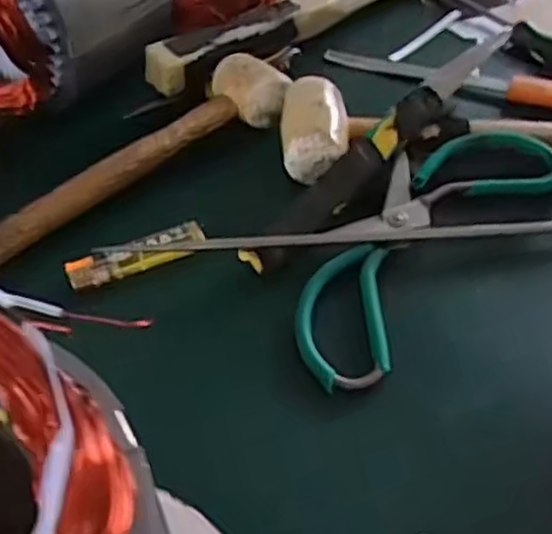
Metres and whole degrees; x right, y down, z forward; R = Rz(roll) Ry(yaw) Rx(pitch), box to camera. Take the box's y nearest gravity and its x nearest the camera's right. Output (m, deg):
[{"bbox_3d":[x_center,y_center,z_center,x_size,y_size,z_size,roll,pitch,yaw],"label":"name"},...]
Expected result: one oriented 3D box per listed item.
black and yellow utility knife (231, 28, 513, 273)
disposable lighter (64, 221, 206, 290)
[{"bbox_3d":[0.074,-0.077,0.480,0.041,0.023,0.248,37,69,28],"label":"black and yellow utility knife"},{"bbox_3d":[-0.087,-0.007,0.447,0.085,0.011,0.024,-17,50,-14],"label":"disposable lighter"}]

